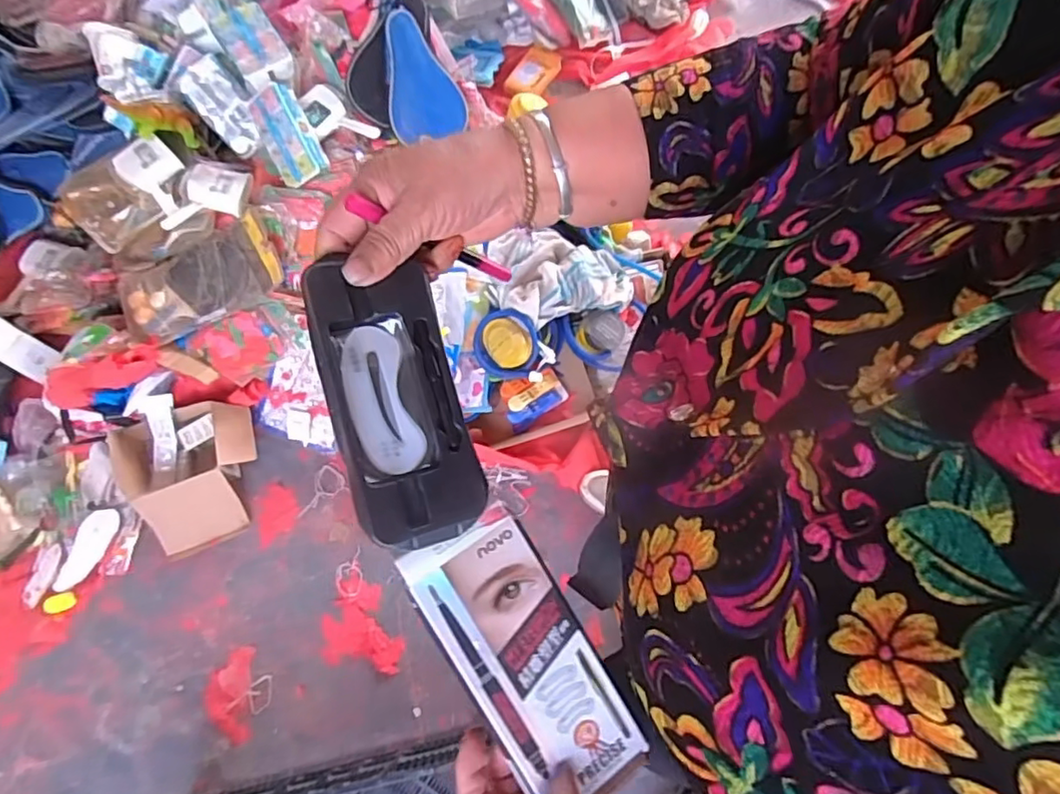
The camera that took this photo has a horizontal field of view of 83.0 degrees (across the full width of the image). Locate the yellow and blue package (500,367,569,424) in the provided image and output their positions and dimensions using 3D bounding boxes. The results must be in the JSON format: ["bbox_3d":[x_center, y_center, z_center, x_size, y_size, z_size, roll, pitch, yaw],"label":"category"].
[{"bbox_3d":[0.008,-0.007,1.263,0.134,0.033,0.090,-22,73,-9],"label":"yellow and blue package"}]

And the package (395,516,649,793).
[{"bbox_3d":[-0.001,0.152,0.340,0.072,0.006,0.176,-31,95,-19],"label":"package"}]

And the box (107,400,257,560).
[{"bbox_3d":[-0.701,0.165,1.240,0.261,0.085,0.276,-18,72,-7],"label":"box"}]

